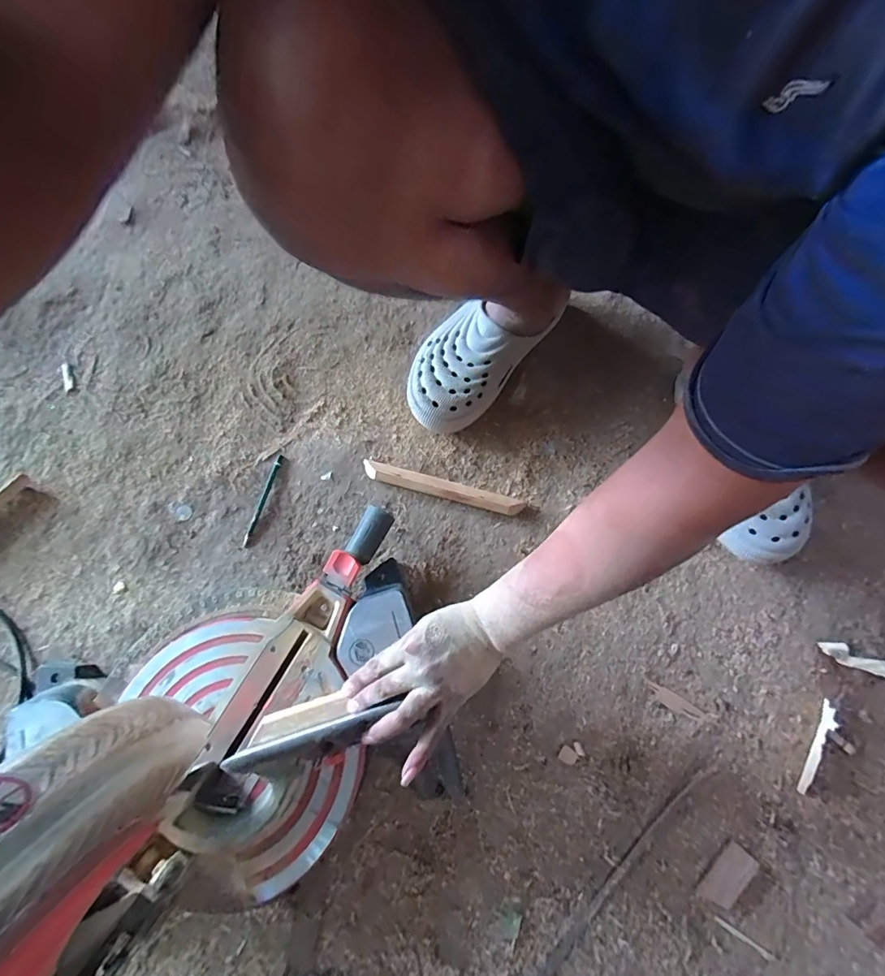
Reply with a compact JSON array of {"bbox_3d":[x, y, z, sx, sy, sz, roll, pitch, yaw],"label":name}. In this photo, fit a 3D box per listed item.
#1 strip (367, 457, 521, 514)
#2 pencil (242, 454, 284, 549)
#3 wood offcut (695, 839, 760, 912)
[{"bbox_3d":[-0.001,0.000,0.617,0.215,0.020,0.024,15,73,4],"label":"strip"},{"bbox_3d":[-0.243,0.016,0.622,0.010,0.012,0.128,18,73,5],"label":"pencil"},{"bbox_3d":[0.325,0.442,0.525,0.071,0.004,0.039,-40,77,-12],"label":"wood offcut"}]

